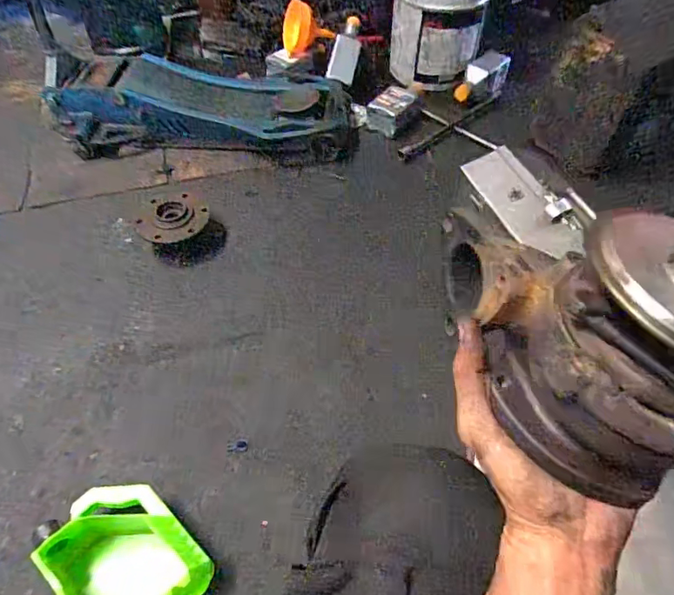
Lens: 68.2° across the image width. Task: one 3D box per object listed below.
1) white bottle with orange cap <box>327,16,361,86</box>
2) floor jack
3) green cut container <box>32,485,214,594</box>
[{"bbox_3d":[0.024,-0.748,1.509,0.088,0.054,0.202,12,91,11],"label":"white bottle with orange cap"},{"bbox_3d":[-0.382,-0.520,1.412,0.853,0.150,0.298,6,51,6],"label":"floor jack"},{"bbox_3d":[-0.299,0.374,0.711,0.224,0.124,0.163,35,60,26],"label":"green cut container"}]

